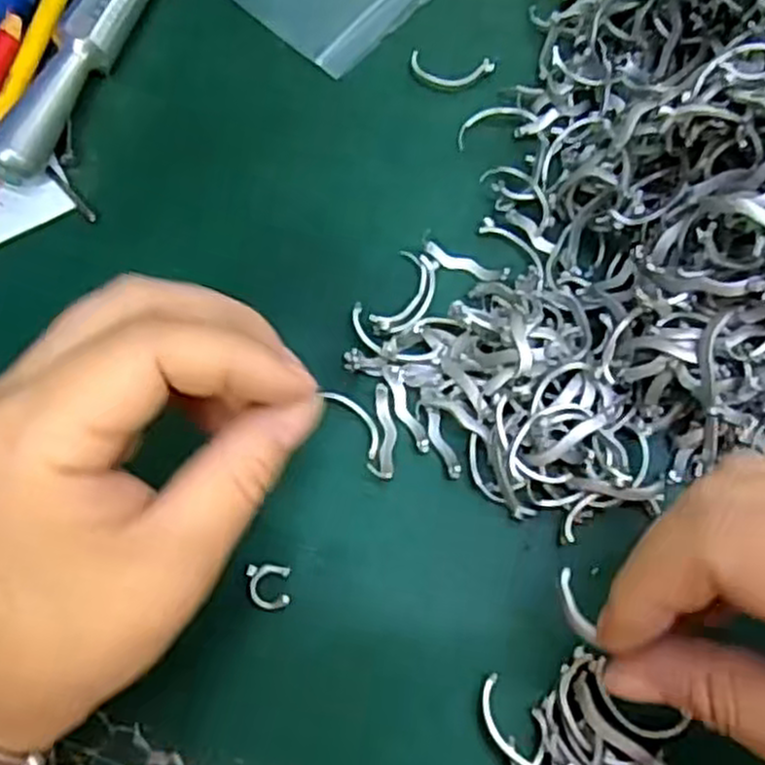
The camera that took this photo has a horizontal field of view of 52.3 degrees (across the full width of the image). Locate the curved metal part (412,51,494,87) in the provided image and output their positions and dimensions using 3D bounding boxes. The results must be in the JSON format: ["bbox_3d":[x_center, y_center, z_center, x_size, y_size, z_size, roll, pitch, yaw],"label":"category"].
[{"bbox_3d":[0.028,-0.125,0.312,0.033,0.004,0.014,6,72,5],"label":"curved metal part"}]

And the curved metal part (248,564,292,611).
[{"bbox_3d":[-0.037,0.066,0.250,0.014,0.004,0.014,-1,71,2],"label":"curved metal part"}]

